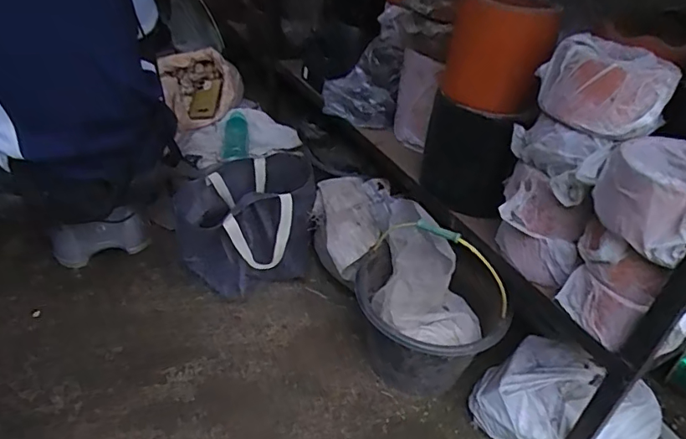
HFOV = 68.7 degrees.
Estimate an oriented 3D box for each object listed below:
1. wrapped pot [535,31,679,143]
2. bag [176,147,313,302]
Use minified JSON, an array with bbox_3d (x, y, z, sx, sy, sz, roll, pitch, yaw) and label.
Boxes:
[{"bbox_3d":[0.345,-0.180,0.664,0.152,0.088,0.125,23,39,21],"label":"wrapped pot"},{"bbox_3d":[-0.221,0.023,1.159,0.289,0.292,0.277,-5,37,-14],"label":"bag"}]

